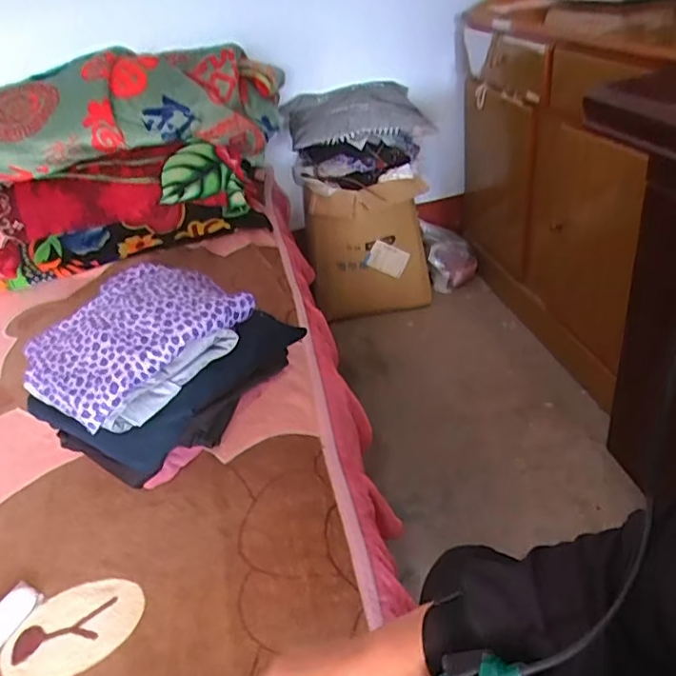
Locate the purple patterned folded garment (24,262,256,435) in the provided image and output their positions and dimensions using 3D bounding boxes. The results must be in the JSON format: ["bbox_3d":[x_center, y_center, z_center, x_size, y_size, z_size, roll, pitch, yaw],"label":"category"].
[{"bbox_3d":[-0.267,-0.001,0.747,0.203,0.081,0.252,25,47,39],"label":"purple patterned folded garment"}]

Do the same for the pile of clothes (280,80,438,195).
[{"bbox_3d":[0.045,-0.511,1.448,0.375,0.198,0.224,-5,35,7],"label":"pile of clothes"}]

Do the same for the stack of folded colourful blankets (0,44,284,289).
[{"bbox_3d":[-0.554,-0.367,1.199,0.857,0.365,0.282,-11,35,-2],"label":"stack of folded colourful blankets"}]

